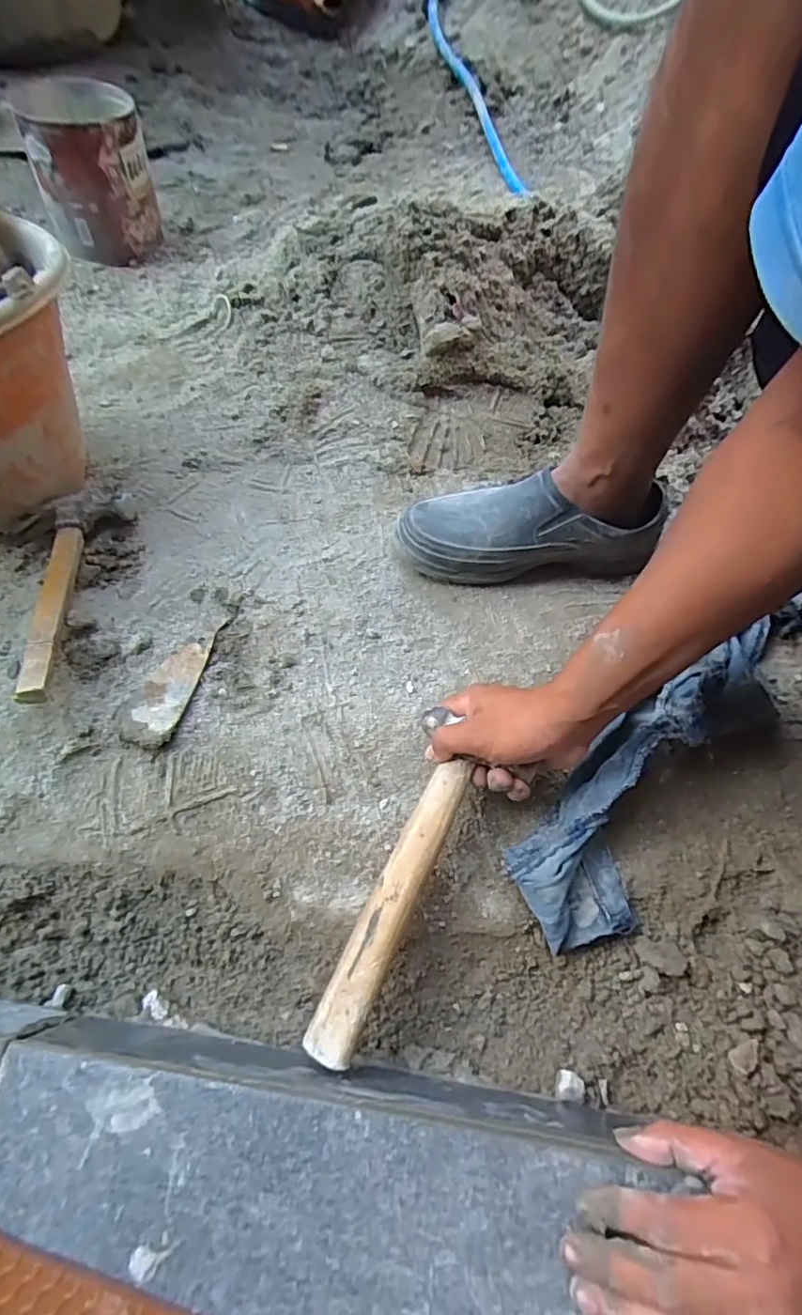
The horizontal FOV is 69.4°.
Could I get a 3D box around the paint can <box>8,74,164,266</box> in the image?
[{"bbox_3d":[-0.440,-0.692,0.825,0.143,0.153,0.174,-19,68,-13],"label":"paint can"}]

